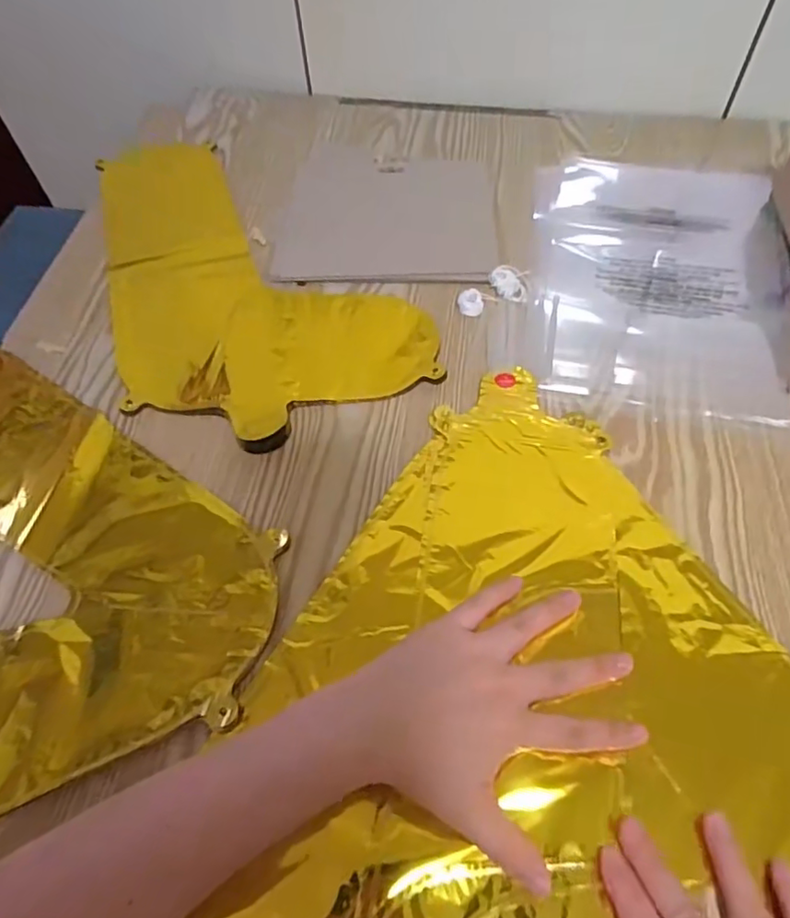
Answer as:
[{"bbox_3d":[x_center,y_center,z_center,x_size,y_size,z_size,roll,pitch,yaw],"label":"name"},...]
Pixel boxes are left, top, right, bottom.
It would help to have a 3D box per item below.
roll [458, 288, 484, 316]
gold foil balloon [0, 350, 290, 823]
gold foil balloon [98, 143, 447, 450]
[{"bbox_3d":[0.062,-0.129,0.488,0.020,0.010,0.022,-1,57,2],"label":"roll"},{"bbox_3d":[-0.245,0.088,0.360,0.327,0.011,0.366,6,58,7],"label":"gold foil balloon"},{"bbox_3d":[-0.141,-0.178,0.526,0.228,0.017,0.391,-22,59,-11],"label":"gold foil balloon"}]

